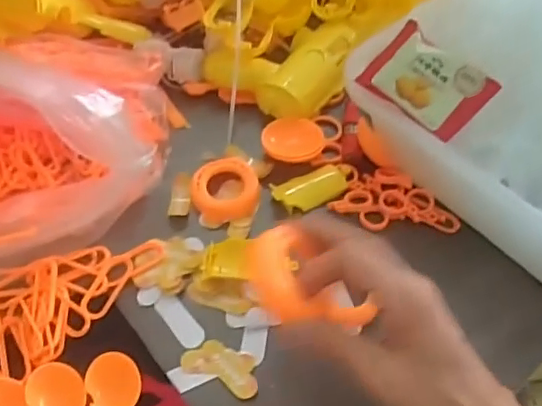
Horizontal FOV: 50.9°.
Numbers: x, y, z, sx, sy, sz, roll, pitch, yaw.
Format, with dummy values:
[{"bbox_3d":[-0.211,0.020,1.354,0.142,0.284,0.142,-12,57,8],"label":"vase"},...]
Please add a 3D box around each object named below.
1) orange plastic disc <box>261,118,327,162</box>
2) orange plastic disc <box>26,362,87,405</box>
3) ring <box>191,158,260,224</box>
[{"bbox_3d":[0.019,-0.056,0.508,0.053,0.014,0.046,21,55,14],"label":"orange plastic disc"},{"bbox_3d":[-0.140,0.124,0.372,0.035,0.006,0.042,-34,61,-24],"label":"orange plastic disc"},{"bbox_3d":[-0.038,-0.012,0.484,0.056,0.014,0.055,1,53,-1],"label":"ring"}]

